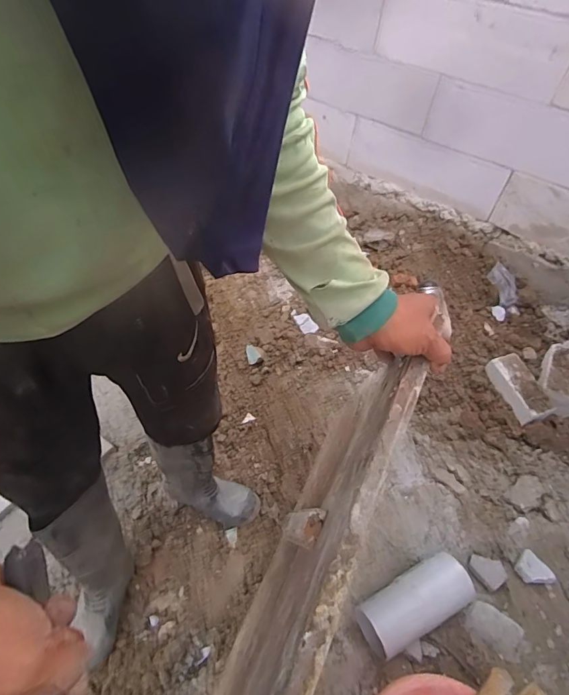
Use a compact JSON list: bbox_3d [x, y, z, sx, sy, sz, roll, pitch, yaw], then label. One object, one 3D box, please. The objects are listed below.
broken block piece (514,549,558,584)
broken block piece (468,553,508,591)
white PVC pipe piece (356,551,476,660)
[{"bbox_3d":[0.500,0.450,0.858,0.054,0.026,0.068,-26,57,-27],"label":"broken block piece"},{"bbox_3d":[0.408,0.447,0.861,0.071,0.014,0.062,39,55,24],"label":"broken block piece"},{"bbox_3d":[0.223,0.460,0.761,0.206,0.102,0.089,-20,54,-23],"label":"white PVC pipe piece"}]

